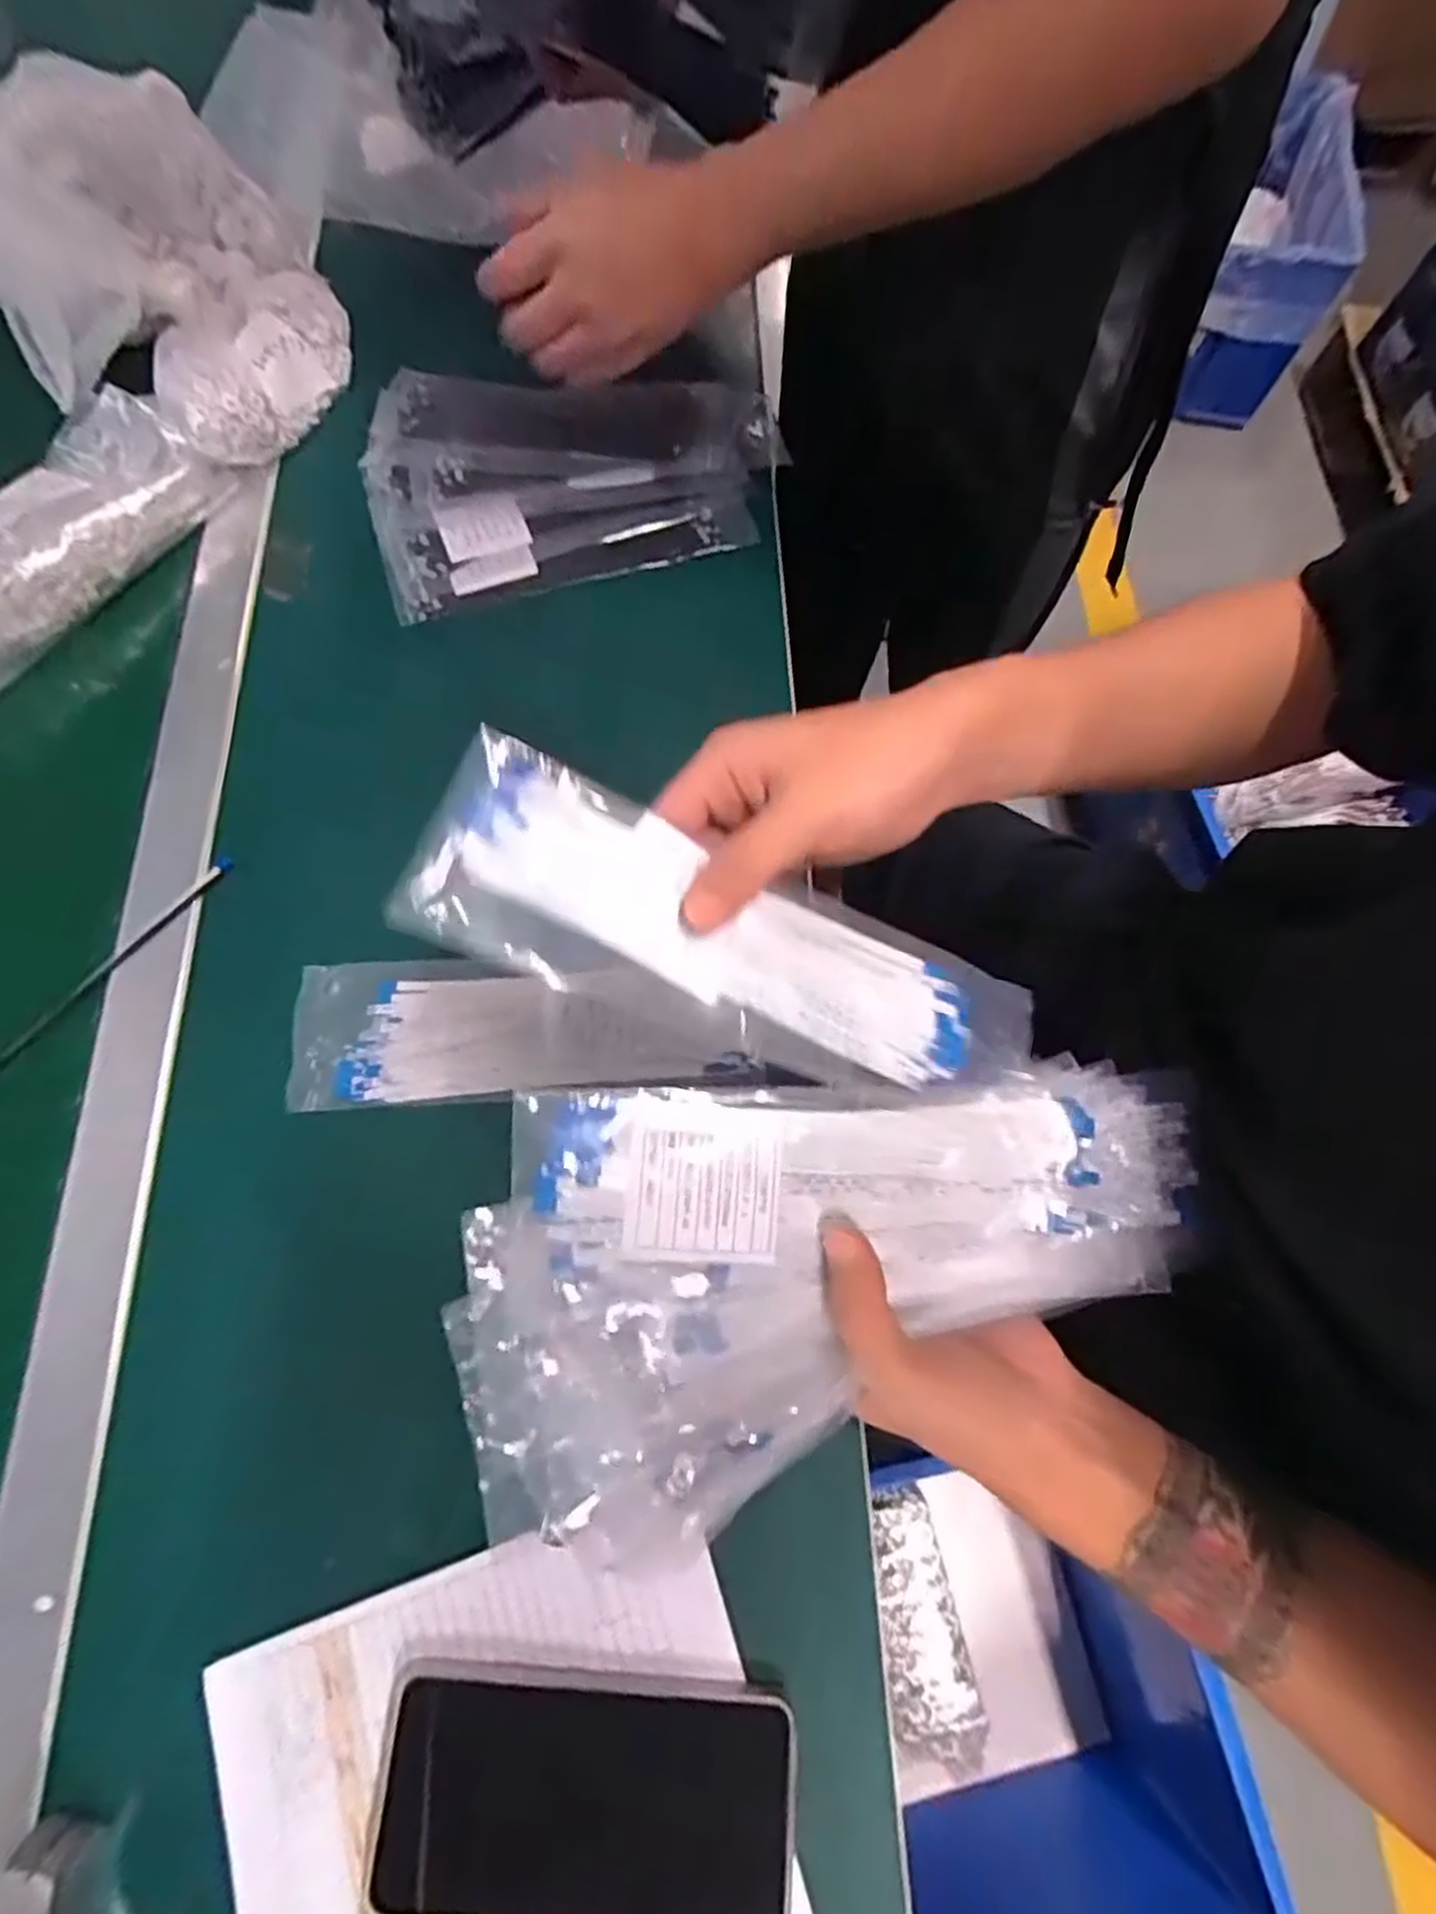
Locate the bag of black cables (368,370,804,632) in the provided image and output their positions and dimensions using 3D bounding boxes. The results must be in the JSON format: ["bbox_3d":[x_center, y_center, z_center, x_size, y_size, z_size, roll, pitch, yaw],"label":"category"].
[{"bbox_3d":[-0.100,-0.348,0.552,0.282,0.030,0.192,-16,72,-7],"label":"bag of black cables"}]

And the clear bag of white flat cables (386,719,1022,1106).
[{"bbox_3d":[0.013,-0.006,0.304,0.244,0.011,0.076,20,71,-14],"label":"clear bag of white flat cables"}]

